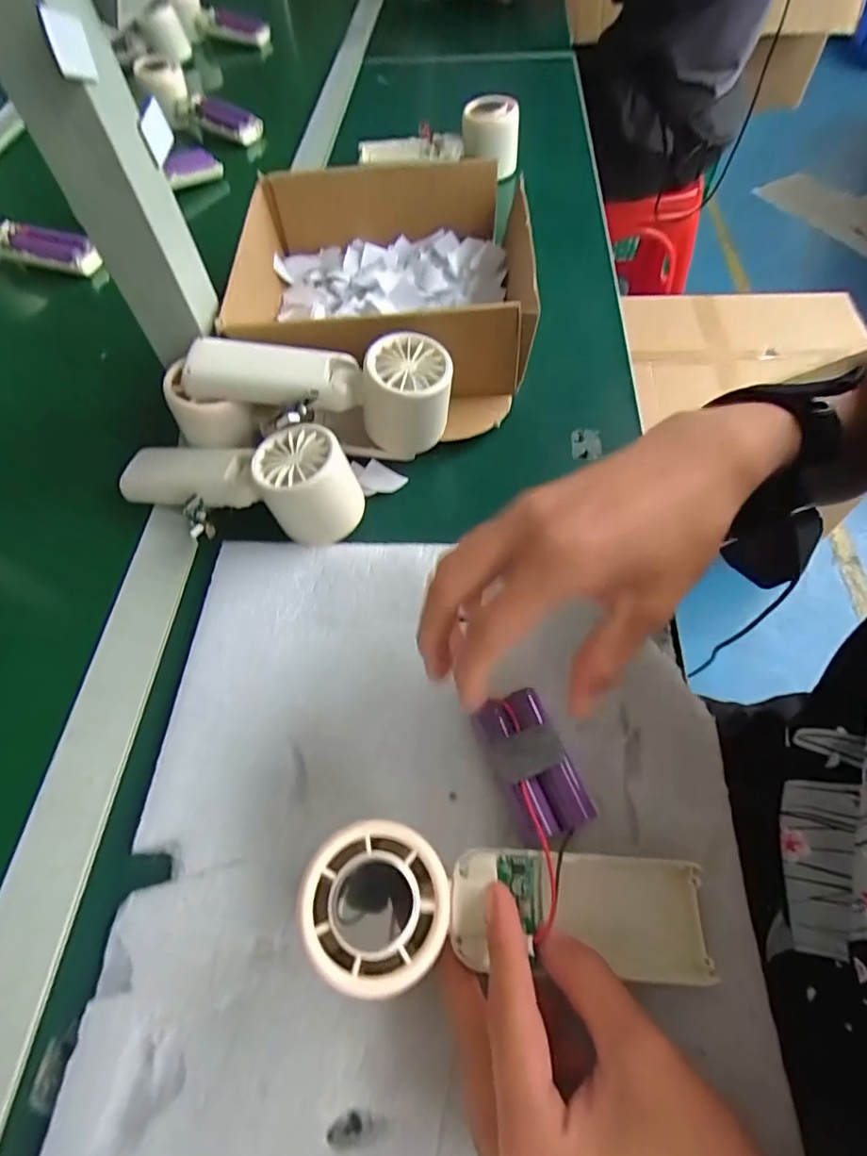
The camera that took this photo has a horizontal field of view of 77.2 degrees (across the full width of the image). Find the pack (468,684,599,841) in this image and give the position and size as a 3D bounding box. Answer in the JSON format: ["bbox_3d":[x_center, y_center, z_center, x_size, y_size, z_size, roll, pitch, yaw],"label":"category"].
[{"bbox_3d":[0.045,0.090,0.260,0.034,0.024,0.063,-21,61,-8],"label":"pack"}]

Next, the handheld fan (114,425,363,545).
[{"bbox_3d":[-0.123,-0.062,0.339,0.176,0.049,0.062,8,61,8],"label":"handheld fan"}]

